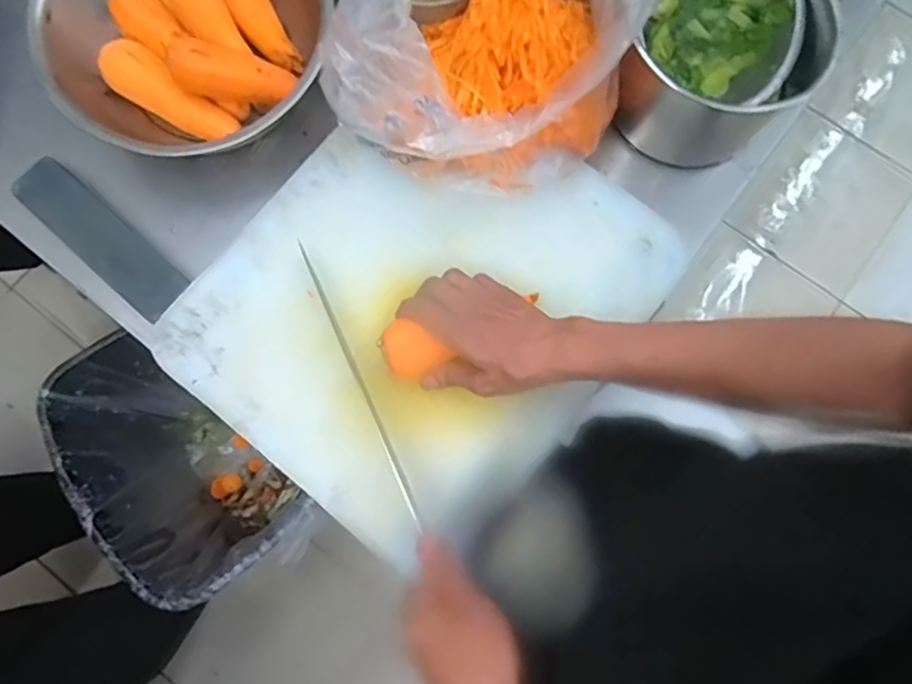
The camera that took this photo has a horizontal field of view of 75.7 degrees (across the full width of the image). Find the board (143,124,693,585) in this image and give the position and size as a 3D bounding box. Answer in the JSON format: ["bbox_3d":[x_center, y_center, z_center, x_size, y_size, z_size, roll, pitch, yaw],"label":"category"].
[{"bbox_3d":[-0.030,-0.036,0.535,0.337,0.035,0.378,39,80,7],"label":"board"}]

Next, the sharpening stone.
[{"bbox_3d":[-0.333,-0.097,0.554,0.196,0.020,0.050,41,81,7],"label":"sharpening stone"}]

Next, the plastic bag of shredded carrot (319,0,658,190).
[{"bbox_3d":[0.036,-0.259,0.479,0.214,0.122,0.250,34,80,6],"label":"plastic bag of shredded carrot"}]

